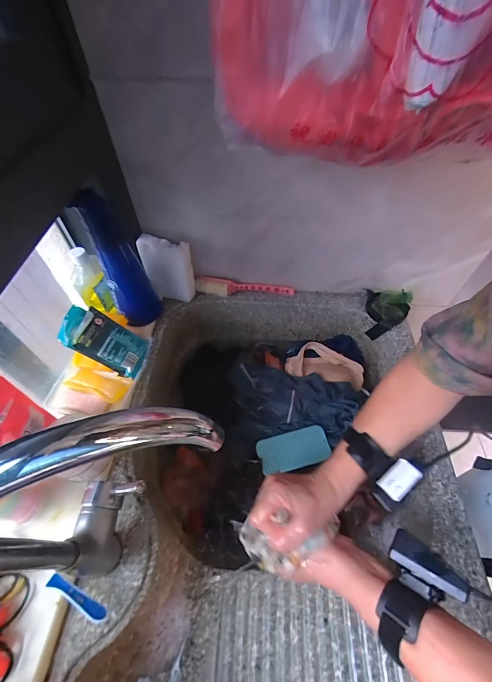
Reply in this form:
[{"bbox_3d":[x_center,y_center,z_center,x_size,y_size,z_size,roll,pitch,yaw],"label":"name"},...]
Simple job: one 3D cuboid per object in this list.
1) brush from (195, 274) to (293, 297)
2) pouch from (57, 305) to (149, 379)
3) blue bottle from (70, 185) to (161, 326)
[{"bbox_3d":[-0.003,-0.116,0.666,0.219,0.029,0.035,4,54,3],"label":"brush"},{"bbox_3d":[-0.243,-0.001,0.519,0.139,0.025,0.077,31,57,-24],"label":"pouch"},{"bbox_3d":[-0.214,-0.133,0.520,0.072,0.238,0.065,-20,56,-14],"label":"blue bottle"}]

